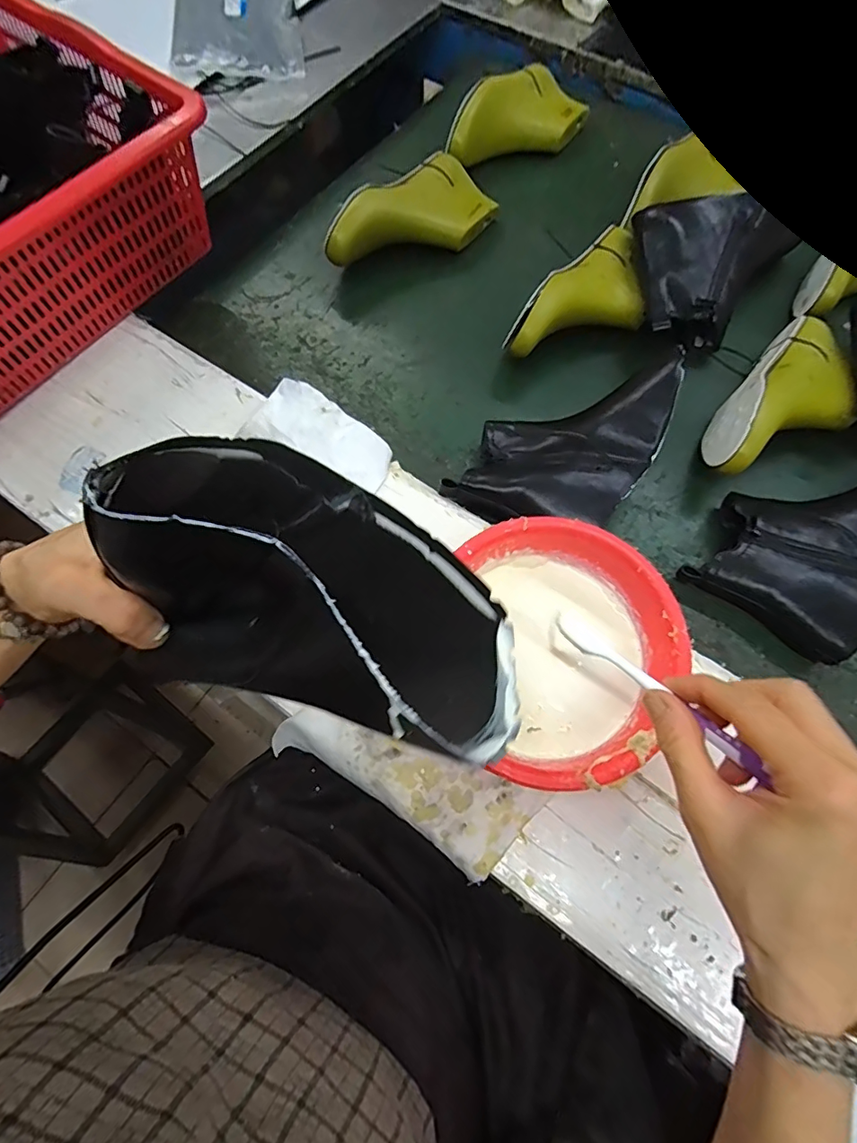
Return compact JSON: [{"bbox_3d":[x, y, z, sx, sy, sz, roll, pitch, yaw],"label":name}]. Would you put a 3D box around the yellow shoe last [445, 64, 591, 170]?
[{"bbox_3d":[0.126,-0.619,0.702,0.096,0.081,0.225,39,75,14],"label":"yellow shoe last"}]

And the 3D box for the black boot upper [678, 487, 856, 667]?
[{"bbox_3d":[0.374,-0.044,0.480,0.163,0.065,0.245,36,74,14],"label":"black boot upper"}]

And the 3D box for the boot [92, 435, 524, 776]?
[{"bbox_3d":[-0.047,0.026,0.256,0.217,0.114,0.102,22,54,-5],"label":"boot"}]

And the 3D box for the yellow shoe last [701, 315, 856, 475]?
[{"bbox_3d":[0.366,-0.160,0.519,0.109,0.083,0.217,38,75,14],"label":"yellow shoe last"}]

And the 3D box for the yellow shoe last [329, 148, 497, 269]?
[{"bbox_3d":[-0.021,-0.428,0.628,0.099,0.085,0.221,40,75,15],"label":"yellow shoe last"}]

